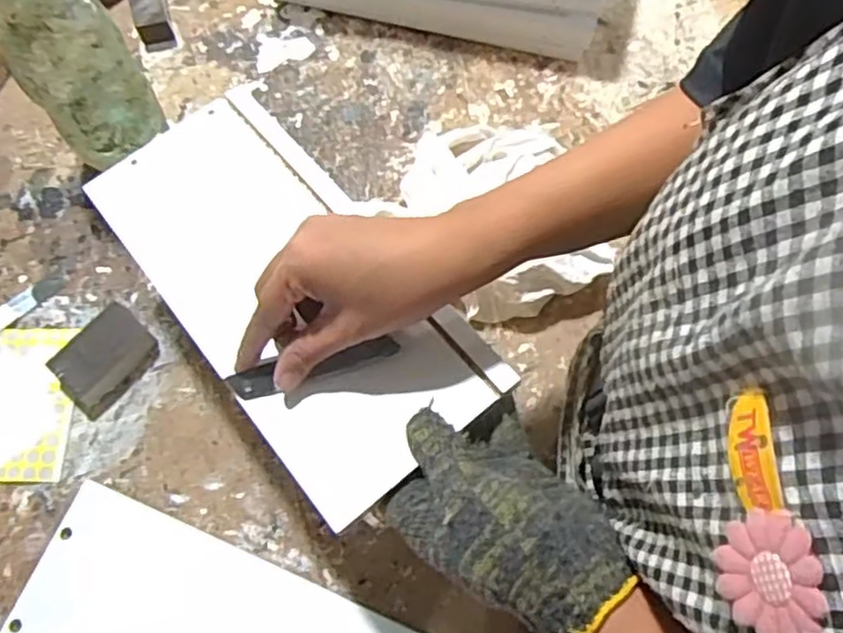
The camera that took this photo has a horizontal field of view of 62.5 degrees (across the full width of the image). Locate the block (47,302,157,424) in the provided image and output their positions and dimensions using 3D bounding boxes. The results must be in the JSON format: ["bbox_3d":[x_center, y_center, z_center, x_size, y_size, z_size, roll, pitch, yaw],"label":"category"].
[{"bbox_3d":[-0.238,0.031,0.520,0.051,0.021,0.072,41,75,11],"label":"block"}]

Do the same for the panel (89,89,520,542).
[{"bbox_3d":[-0.085,-0.027,0.430,0.133,0.011,0.289,-35,66,-12],"label":"panel"}]

